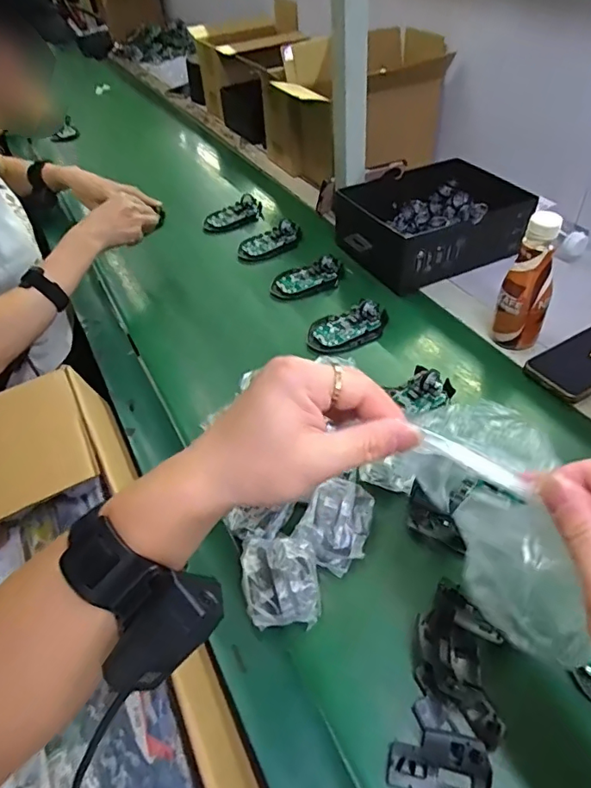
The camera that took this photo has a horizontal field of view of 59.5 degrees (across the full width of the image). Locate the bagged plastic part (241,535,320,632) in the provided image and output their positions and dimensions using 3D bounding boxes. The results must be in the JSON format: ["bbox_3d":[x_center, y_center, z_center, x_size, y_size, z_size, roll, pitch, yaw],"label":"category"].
[{"bbox_3d":[-0.013,0.158,0.447,0.063,0.021,0.078,-6,45,0],"label":"bagged plastic part"}]

